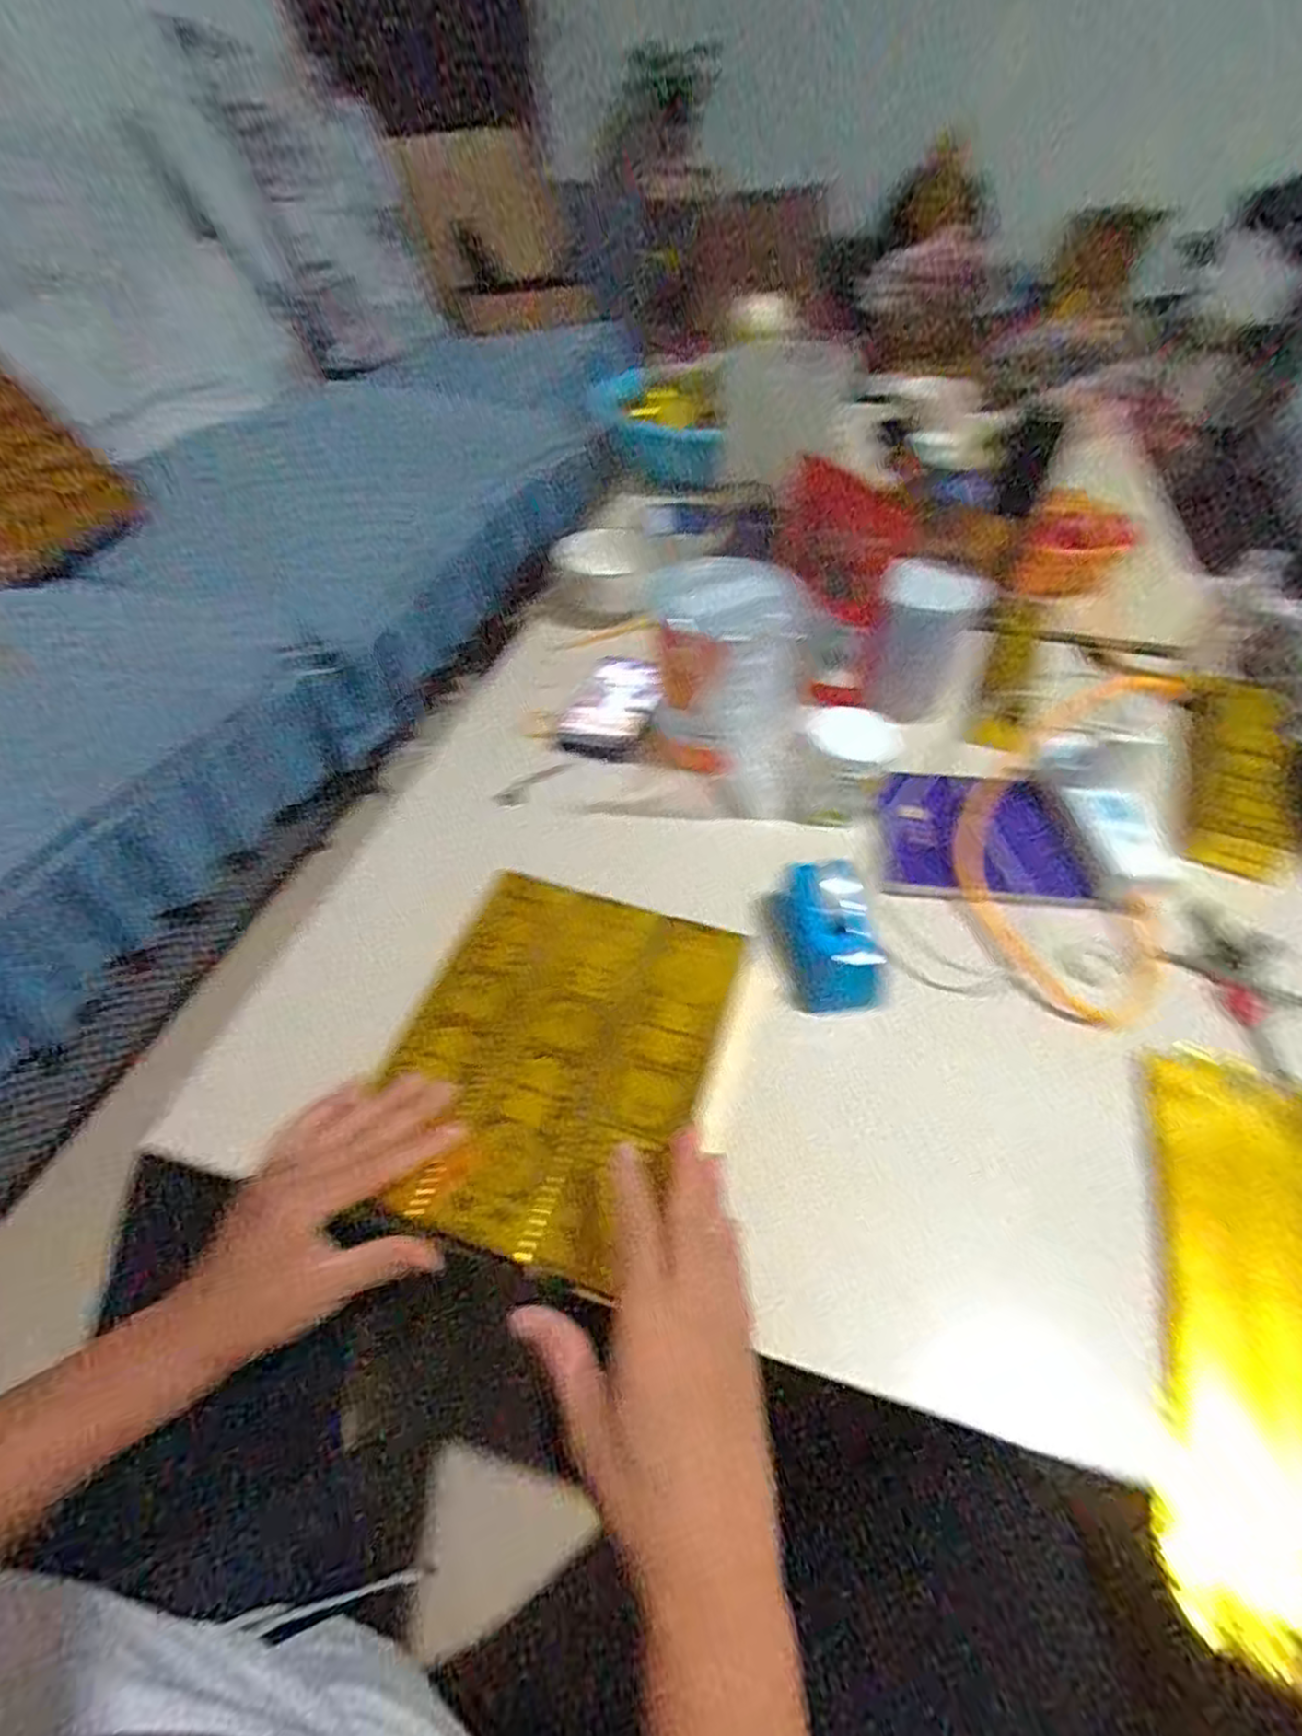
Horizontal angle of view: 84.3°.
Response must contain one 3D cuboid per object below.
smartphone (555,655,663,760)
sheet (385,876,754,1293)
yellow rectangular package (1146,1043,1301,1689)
[{"bbox_3d":[-0.039,-0.175,0.766,0.092,0.013,0.174,9,49,7],"label":"smartphone"},{"bbox_3d":[-0.064,0.119,0.475,0.199,0.010,0.247,14,50,11],"label":"sheet"},{"bbox_3d":[0.349,0.247,0.403,0.122,0.015,0.309,17,51,14],"label":"yellow rectangular package"}]

